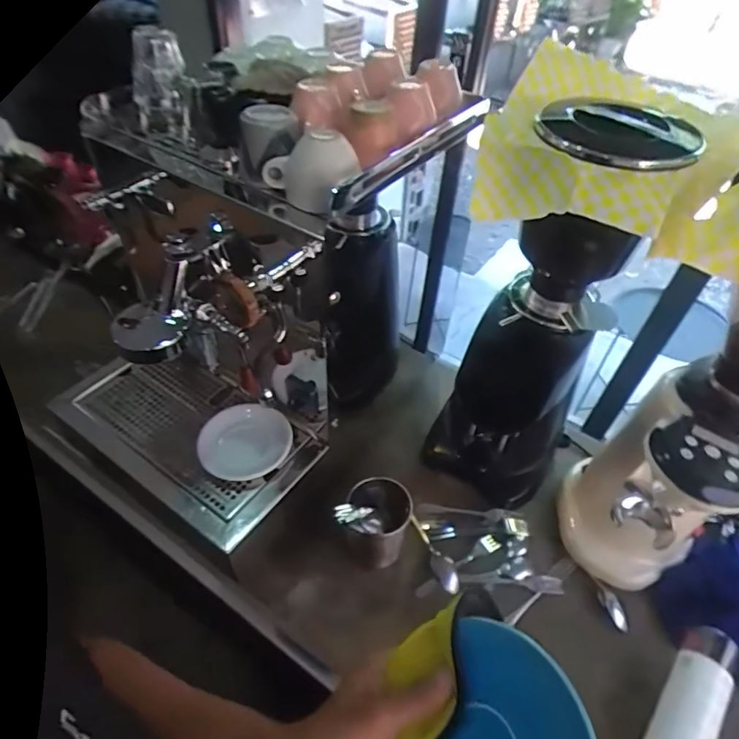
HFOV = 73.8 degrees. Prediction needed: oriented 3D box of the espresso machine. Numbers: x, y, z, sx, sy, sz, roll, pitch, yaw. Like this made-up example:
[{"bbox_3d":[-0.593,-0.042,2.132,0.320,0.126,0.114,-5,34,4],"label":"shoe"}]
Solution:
[{"bbox_3d":[-0.176,-0.131,0.748,0.393,0.527,0.543,27,51,21],"label":"espresso machine"}]

